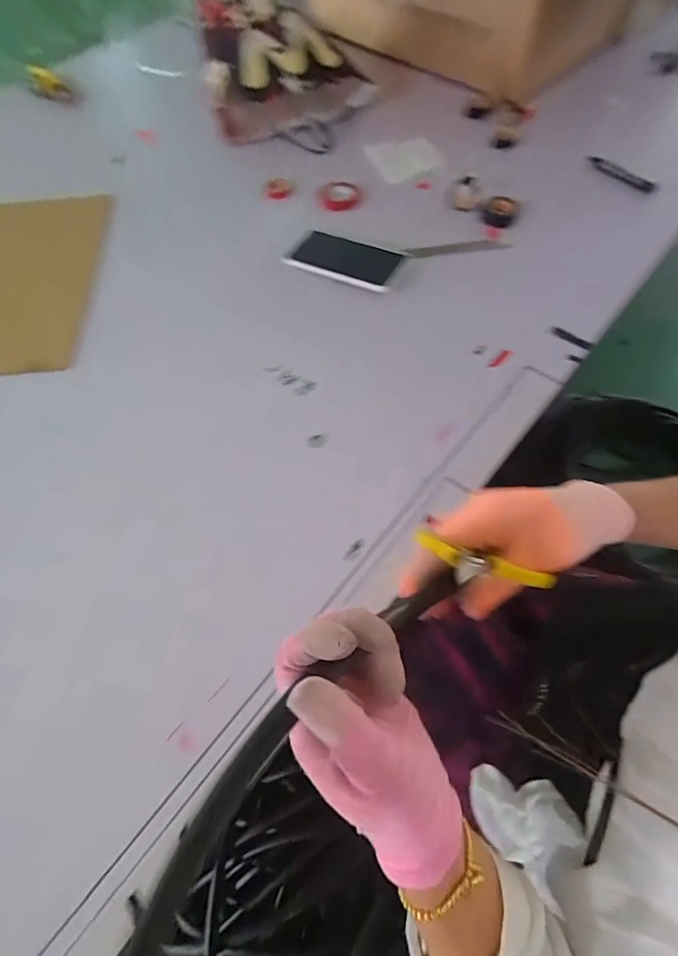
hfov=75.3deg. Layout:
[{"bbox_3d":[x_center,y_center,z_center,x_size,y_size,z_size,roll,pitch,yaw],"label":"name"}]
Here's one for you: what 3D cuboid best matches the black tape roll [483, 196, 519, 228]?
[{"bbox_3d":[0.246,-0.406,0.669,0.047,0.017,0.058,20,64,11],"label":"black tape roll"}]

